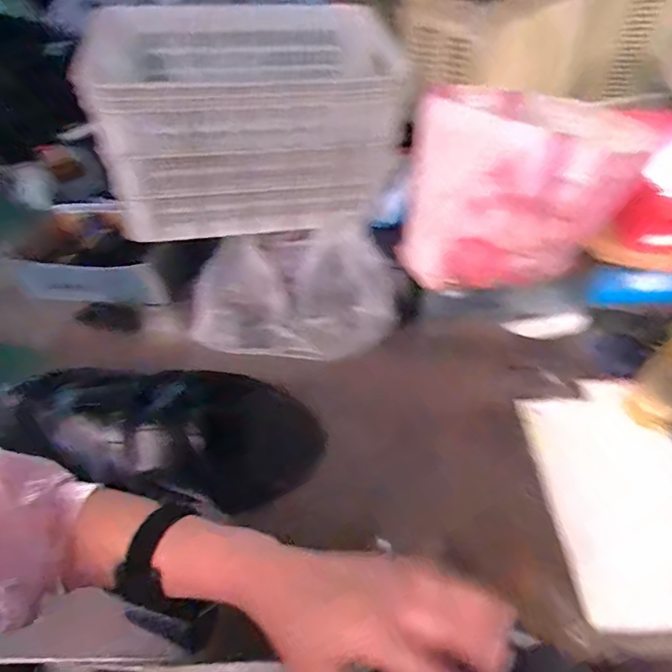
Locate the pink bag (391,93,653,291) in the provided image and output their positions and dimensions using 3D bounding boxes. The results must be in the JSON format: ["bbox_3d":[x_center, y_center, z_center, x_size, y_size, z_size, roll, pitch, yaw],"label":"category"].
[{"bbox_3d":[0.292,-0.246,0.819,0.326,0.242,0.243,-3,49,0],"label":"pink bag"}]

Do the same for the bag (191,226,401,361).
[{"bbox_3d":[-0.086,-0.093,0.947,0.379,0.107,0.279,-8,49,-4],"label":"bag"}]

